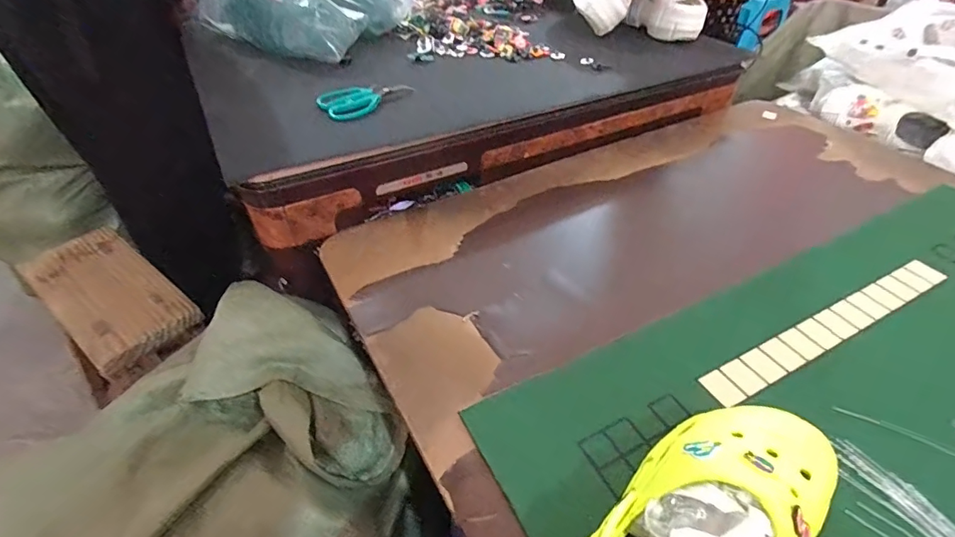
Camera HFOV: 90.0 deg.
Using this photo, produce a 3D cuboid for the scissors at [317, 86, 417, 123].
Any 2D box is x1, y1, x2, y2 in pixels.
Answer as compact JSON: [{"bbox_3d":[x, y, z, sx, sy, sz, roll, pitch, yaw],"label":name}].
[{"bbox_3d":[-0.164,-0.272,0.744,0.166,0.023,0.051,-30,51,-29],"label":"scissors"}]

